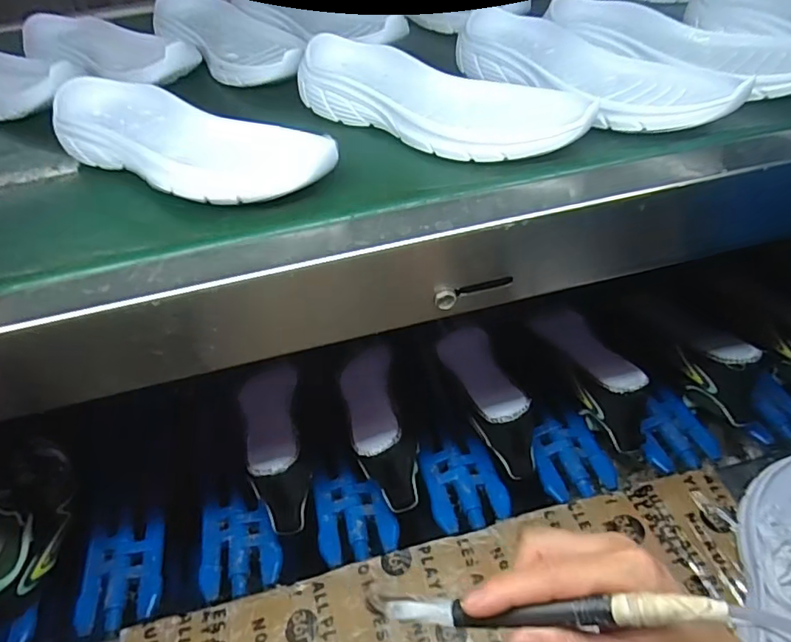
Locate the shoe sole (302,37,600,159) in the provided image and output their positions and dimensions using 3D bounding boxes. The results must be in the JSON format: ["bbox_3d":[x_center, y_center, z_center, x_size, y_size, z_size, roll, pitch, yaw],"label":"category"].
[{"bbox_3d":[0.030,-0.189,0.452,0.262,0.038,0.082,29,56,26],"label":"shoe sole"}]

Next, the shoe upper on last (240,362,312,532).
[{"bbox_3d":[-0.141,0.147,0.678,0.080,0.100,0.193,-16,49,-10],"label":"shoe upper on last"}]

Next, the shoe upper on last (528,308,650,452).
[{"bbox_3d":[0.266,0.074,0.743,0.083,0.105,0.222,-10,28,-12],"label":"shoe upper on last"}]

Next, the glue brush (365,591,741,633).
[{"bbox_3d":[0.067,0.149,0.277,0.179,0.012,0.013,-14,43,23],"label":"glue brush"}]

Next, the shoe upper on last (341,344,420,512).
[{"bbox_3d":[-0.021,0.120,0.687,0.073,0.089,0.219,-12,49,-7],"label":"shoe upper on last"}]

